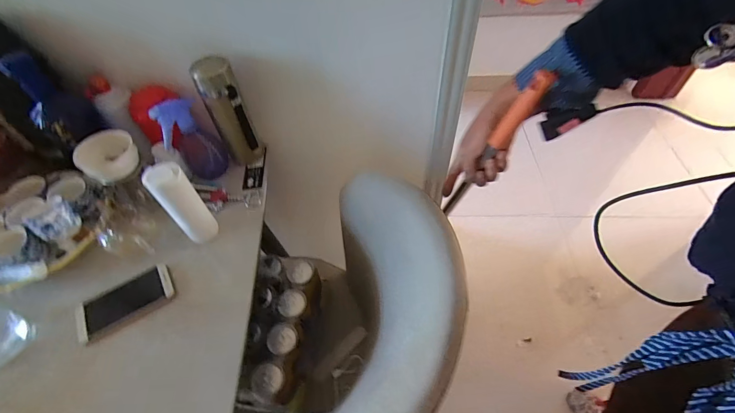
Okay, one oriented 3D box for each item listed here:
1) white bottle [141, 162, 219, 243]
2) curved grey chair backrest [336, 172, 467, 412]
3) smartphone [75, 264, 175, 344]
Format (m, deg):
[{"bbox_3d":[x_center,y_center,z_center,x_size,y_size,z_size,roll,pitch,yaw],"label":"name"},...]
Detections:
[{"bbox_3d":[-0.301,-0.001,0.567,0.054,0.151,0.049,-36,58,-22],"label":"white bottle"},{"bbox_3d":[0.010,0.162,0.442,0.190,0.179,0.427,8,53,11],"label":"curved grey chair backrest"},{"bbox_3d":[-0.382,0.150,0.543,0.139,0.007,0.077,-26,55,-16],"label":"smartphone"}]

